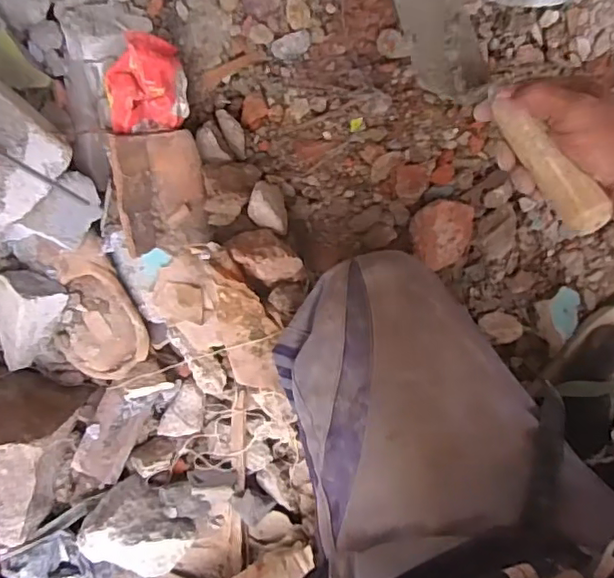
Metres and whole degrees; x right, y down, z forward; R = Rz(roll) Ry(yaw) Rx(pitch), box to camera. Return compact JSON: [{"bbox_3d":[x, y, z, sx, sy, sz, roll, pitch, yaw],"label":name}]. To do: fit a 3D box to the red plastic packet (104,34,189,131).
[{"bbox_3d":[-0.155,-0.189,0.554,0.079,0.085,0.075,-5,98,-4],"label":"red plastic packet"}]

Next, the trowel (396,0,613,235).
[{"bbox_3d":[0.135,-0.163,0.464,0.074,0.052,0.294,-24,64,-1],"label":"trowel"}]

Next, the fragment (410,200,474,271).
[{"bbox_3d":[0.143,-0.059,0.635,0.062,0.021,0.071,13,97,-6],"label":"fragment"}]

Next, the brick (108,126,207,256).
[{"bbox_3d":[-0.143,-0.096,0.586,0.084,0.038,0.113,-8,98,-3],"label":"brick"}]

